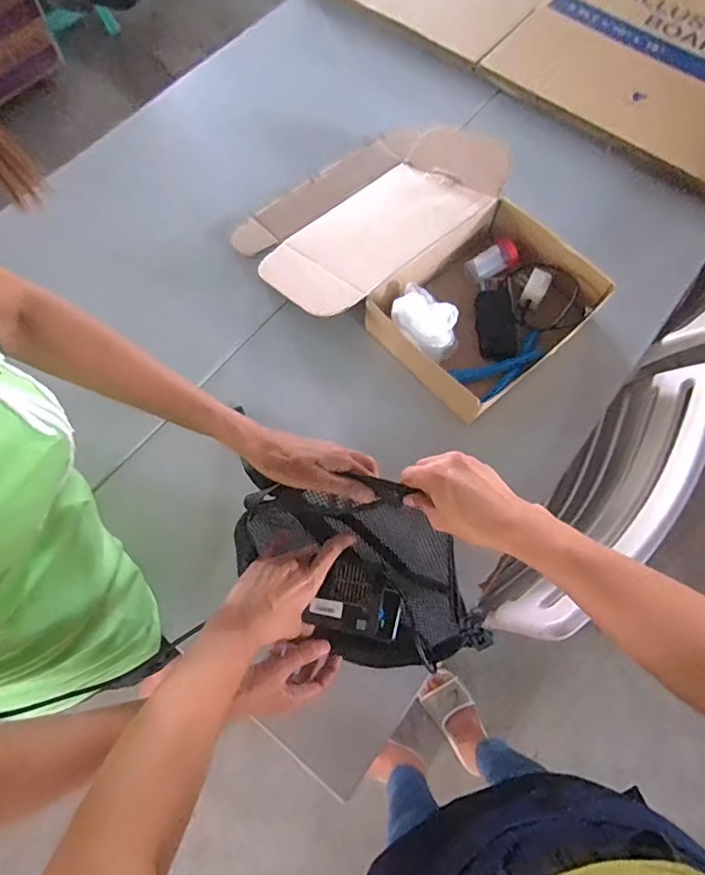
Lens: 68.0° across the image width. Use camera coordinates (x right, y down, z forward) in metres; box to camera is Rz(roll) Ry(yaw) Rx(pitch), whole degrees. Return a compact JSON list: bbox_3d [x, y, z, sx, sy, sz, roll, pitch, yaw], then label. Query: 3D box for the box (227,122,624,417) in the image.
[{"bbox_3d":[0.101,-0.272,0.756,0.387,0.095,0.485,-39,74,-14],"label":"box"}]

